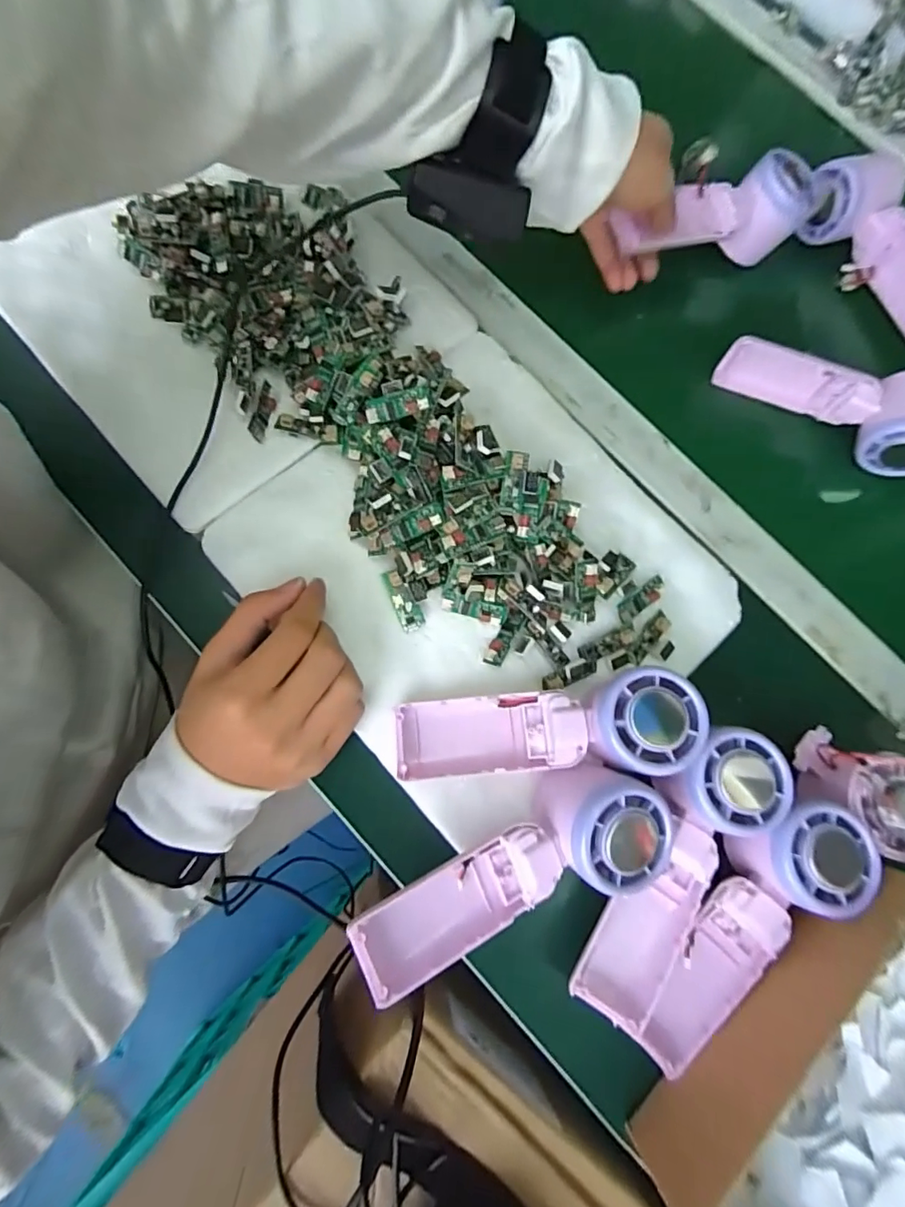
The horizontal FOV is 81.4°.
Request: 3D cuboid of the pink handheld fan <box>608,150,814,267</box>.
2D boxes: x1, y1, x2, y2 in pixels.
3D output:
[{"bbox_3d":[0.187,-0.285,0.398,0.164,0.048,0.052,-19,76,-11],"label":"pink handheld fan"}]

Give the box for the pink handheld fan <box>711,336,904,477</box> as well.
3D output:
[{"bbox_3d":[0.286,-0.158,0.390,0.169,0.053,0.056,30,77,2],"label":"pink handheld fan"}]

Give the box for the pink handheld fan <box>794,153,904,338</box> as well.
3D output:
[{"bbox_3d":[0.348,-0.286,0.421,0.043,0.062,0.166,-33,81,-12],"label":"pink handheld fan"}]

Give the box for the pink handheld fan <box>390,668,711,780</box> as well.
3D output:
[{"bbox_3d":[0.050,0.068,0.295,0.163,0.054,0.056,-1,78,-5],"label":"pink handheld fan"}]

